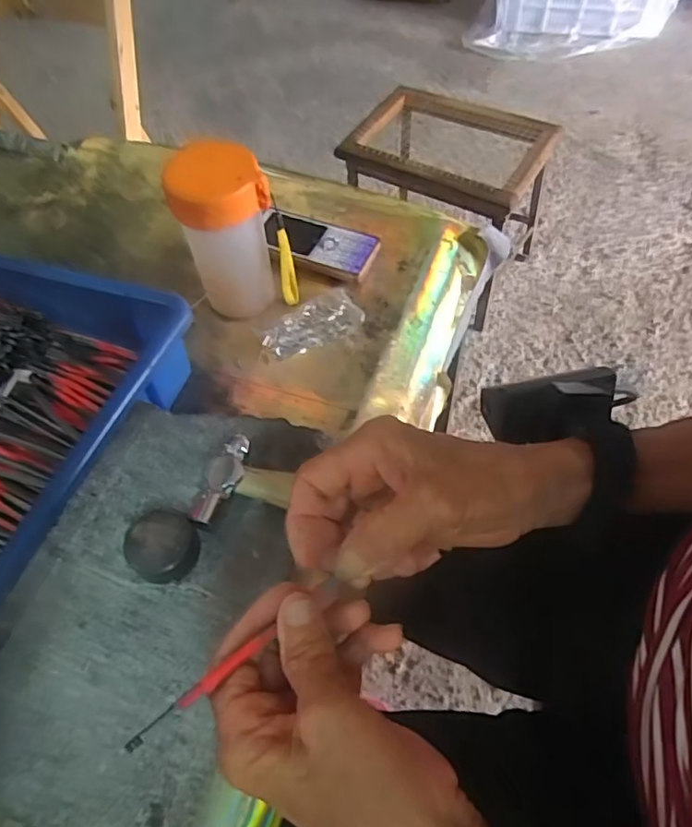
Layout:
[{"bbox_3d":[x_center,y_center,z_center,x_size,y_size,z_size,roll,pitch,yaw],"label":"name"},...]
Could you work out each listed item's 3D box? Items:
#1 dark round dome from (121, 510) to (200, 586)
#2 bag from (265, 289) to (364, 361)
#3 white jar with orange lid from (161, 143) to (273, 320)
[{"bbox_3d":[-0.104,0.076,0.329,0.037,0.021,0.036,-2,56,3],"label":"dark round dome"},{"bbox_3d":[-0.031,-0.079,0.501,0.085,0.020,0.049,-23,58,-12],"label":"bag"},{"bbox_3d":[-0.098,-0.137,0.465,0.077,0.138,0.061,-18,58,-10],"label":"white jar with orange lid"}]

